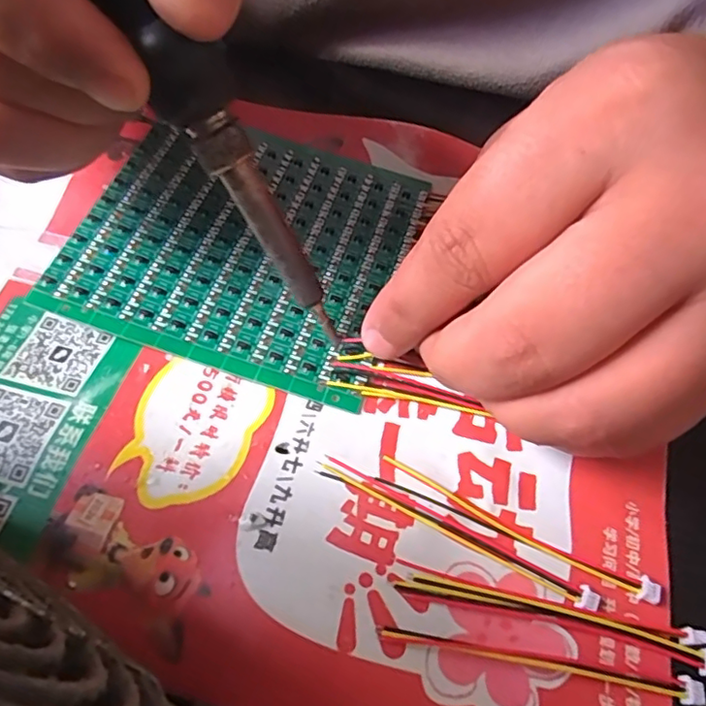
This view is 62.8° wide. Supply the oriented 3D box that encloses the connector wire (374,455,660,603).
[{"bbox_3d":[0.040,0.044,0.143,0.071,0.004,0.007,23,60,12],"label":"connector wire"}]

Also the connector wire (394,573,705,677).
[{"bbox_3d":[0.047,0.061,0.134,0.073,0.008,0.007,12,59,6],"label":"connector wire"}]

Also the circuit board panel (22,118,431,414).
[{"bbox_3d":[-0.034,-0.037,0.187,0.097,0.004,0.092,18,60,3],"label":"circuit board panel"}]

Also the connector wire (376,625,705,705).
[{"bbox_3d":[0.042,0.068,0.128,0.072,0.009,0.005,10,58,4],"label":"connector wire"}]

